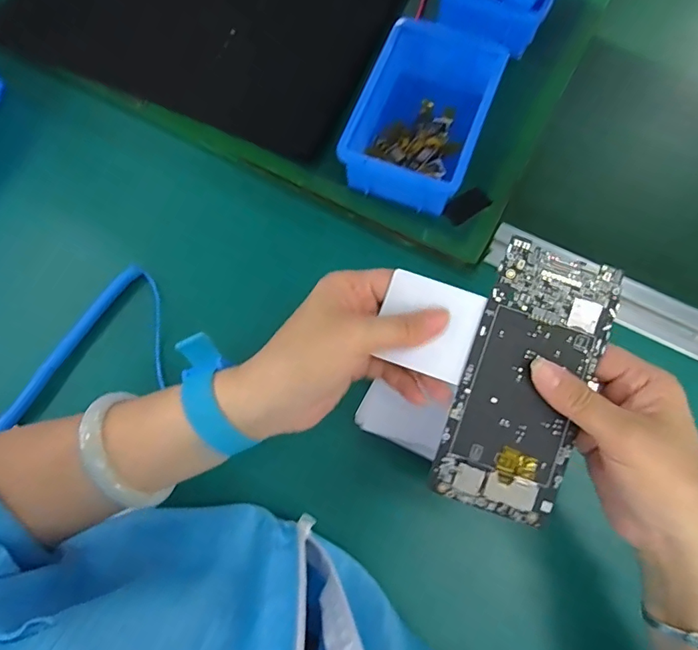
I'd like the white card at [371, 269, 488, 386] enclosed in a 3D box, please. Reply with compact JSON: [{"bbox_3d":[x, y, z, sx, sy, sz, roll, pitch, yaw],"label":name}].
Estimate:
[{"bbox_3d":[0.048,0.000,0.294,0.055,0.004,0.054,19,87,7],"label":"white card"}]

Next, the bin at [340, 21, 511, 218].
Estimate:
[{"bbox_3d":[0.062,-0.174,0.417,0.097,0.055,0.150,21,75,6],"label":"bin"}]

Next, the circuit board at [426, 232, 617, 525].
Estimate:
[{"bbox_3d":[0.103,0.033,0.286,0.070,0.006,0.153,20,88,6],"label":"circuit board"}]

